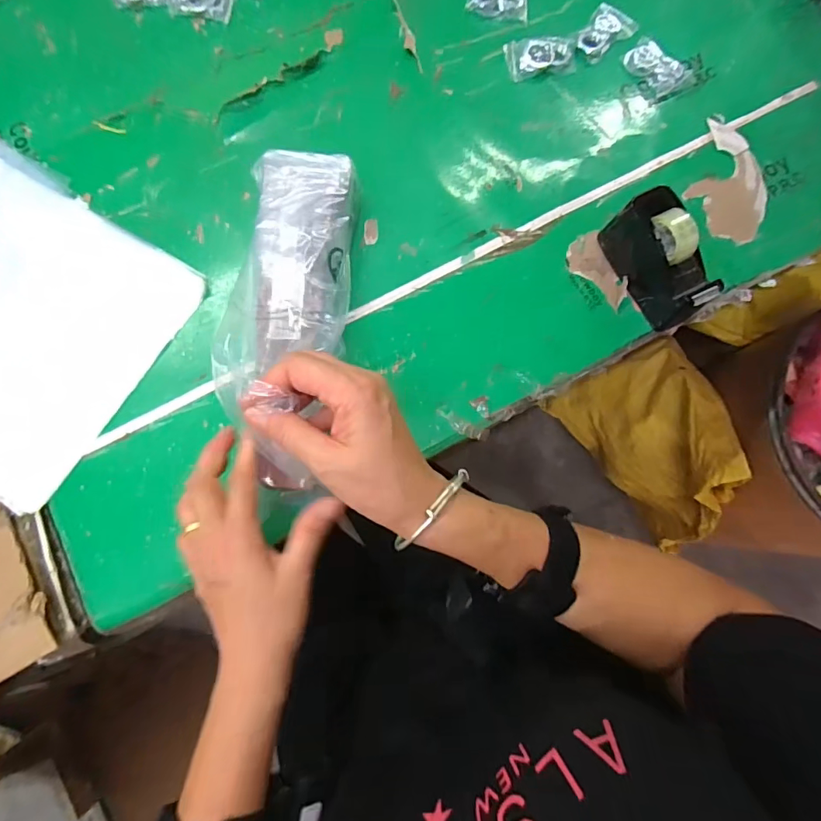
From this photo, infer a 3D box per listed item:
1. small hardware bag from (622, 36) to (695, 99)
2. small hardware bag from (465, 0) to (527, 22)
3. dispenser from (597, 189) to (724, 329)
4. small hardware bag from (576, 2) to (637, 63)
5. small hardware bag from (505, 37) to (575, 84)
[{"bbox_3d":[0.262,-0.367,0.501,0.041,0.013,0.068,-42,81,-9],"label":"small hardware bag"},{"bbox_3d":[0.098,-0.456,0.521,0.066,0.010,0.036,11,78,2],"label":"small hardware bag"},{"bbox_3d":[0.227,-0.139,0.421,0.046,0.067,0.114,-26,79,-6],"label":"dispenser"},{"bbox_3d":[0.210,-0.413,0.512,0.064,0.010,0.046,-42,81,-8],"label":"small hardware bag"},{"bbox_3d":[0.141,-0.383,0.506,0.071,0.012,0.042,-9,78,-2],"label":"small hardware bag"}]

